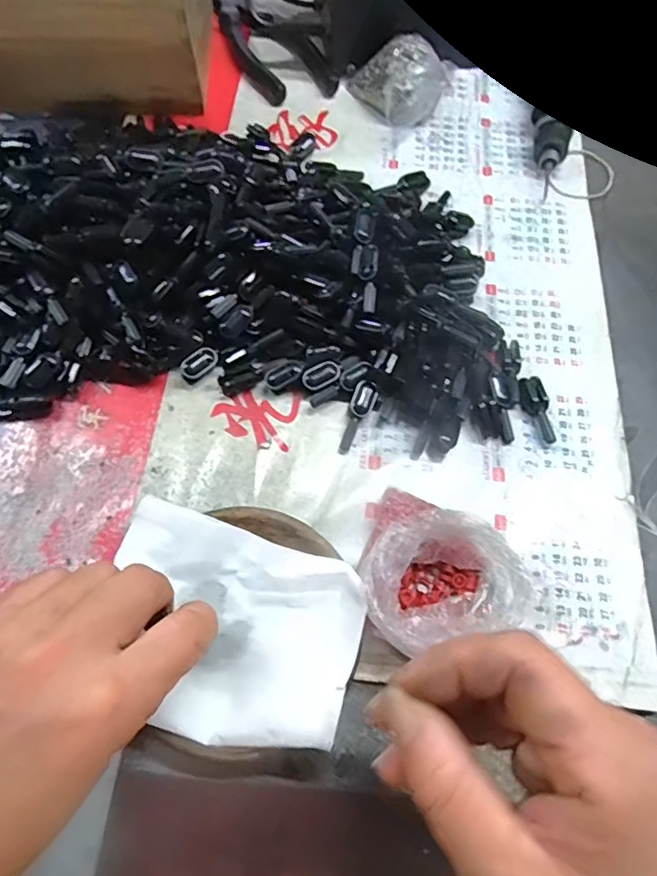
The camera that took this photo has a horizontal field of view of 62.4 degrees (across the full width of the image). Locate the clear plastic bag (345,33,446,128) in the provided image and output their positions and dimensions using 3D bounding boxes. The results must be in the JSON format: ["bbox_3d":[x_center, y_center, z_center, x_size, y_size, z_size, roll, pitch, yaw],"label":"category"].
[{"bbox_3d":[0.057,-0.271,0.416,0.061,0.040,0.071,-18,68,-10],"label":"clear plastic bag"}]

